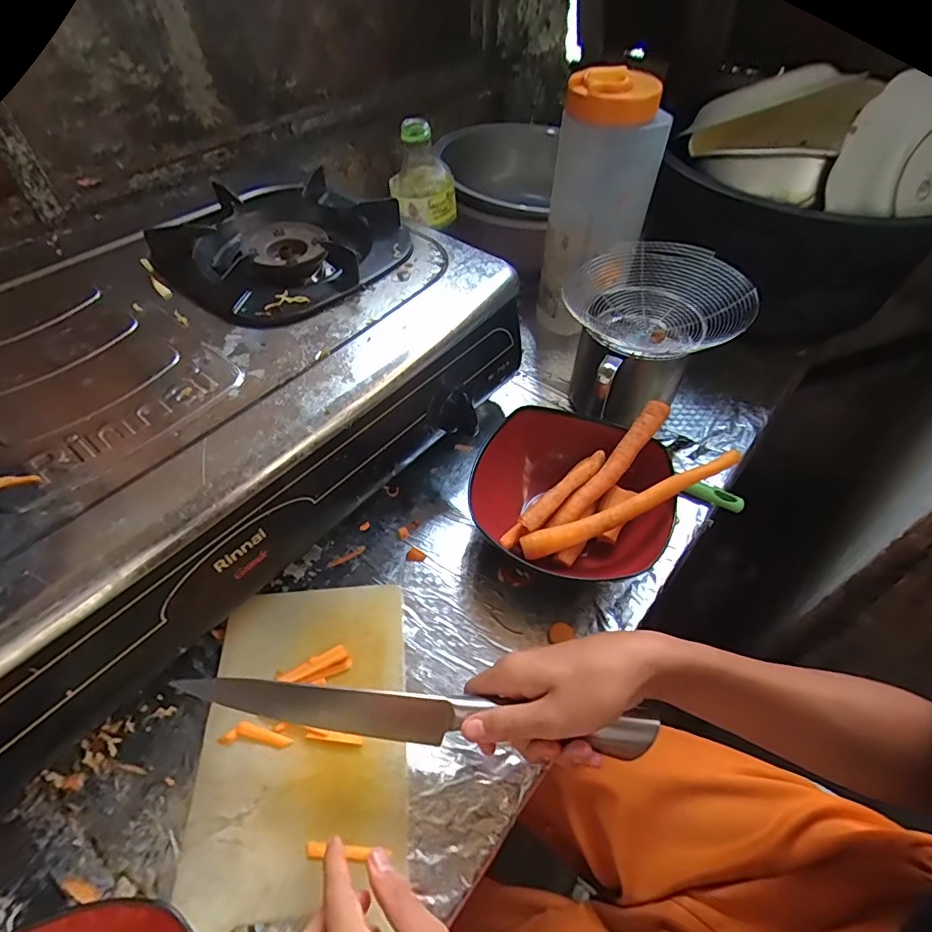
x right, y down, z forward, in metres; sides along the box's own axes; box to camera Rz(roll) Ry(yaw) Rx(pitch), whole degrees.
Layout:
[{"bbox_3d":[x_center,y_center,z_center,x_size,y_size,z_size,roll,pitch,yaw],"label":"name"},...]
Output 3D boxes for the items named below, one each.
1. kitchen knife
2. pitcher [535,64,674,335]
[{"bbox_3d":[-0.035,0.170,0.341,0.311,0.037,0.023,3,51,5],"label":"kitchen knife"},{"bbox_3d":[0.164,-0.318,0.619,0.118,0.273,0.132,9,52,8],"label":"pitcher"}]

